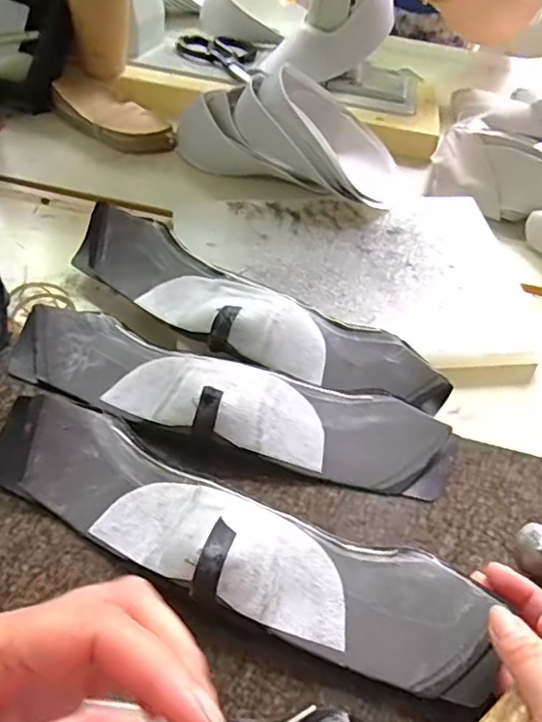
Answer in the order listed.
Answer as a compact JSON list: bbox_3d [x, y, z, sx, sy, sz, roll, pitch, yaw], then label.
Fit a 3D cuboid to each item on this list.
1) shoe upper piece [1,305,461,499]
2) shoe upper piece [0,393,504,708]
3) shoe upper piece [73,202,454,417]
[{"bbox_3d":[-0.030,0.024,0.404,0.314,0.027,0.073,16,53,7],"label":"shoe upper piece"},{"bbox_3d":[-0.024,0.102,0.339,0.308,0.029,0.074,22,54,11],"label":"shoe upper piece"},{"bbox_3d":[-0.017,-0.037,0.445,0.308,0.027,0.079,26,55,14],"label":"shoe upper piece"}]

